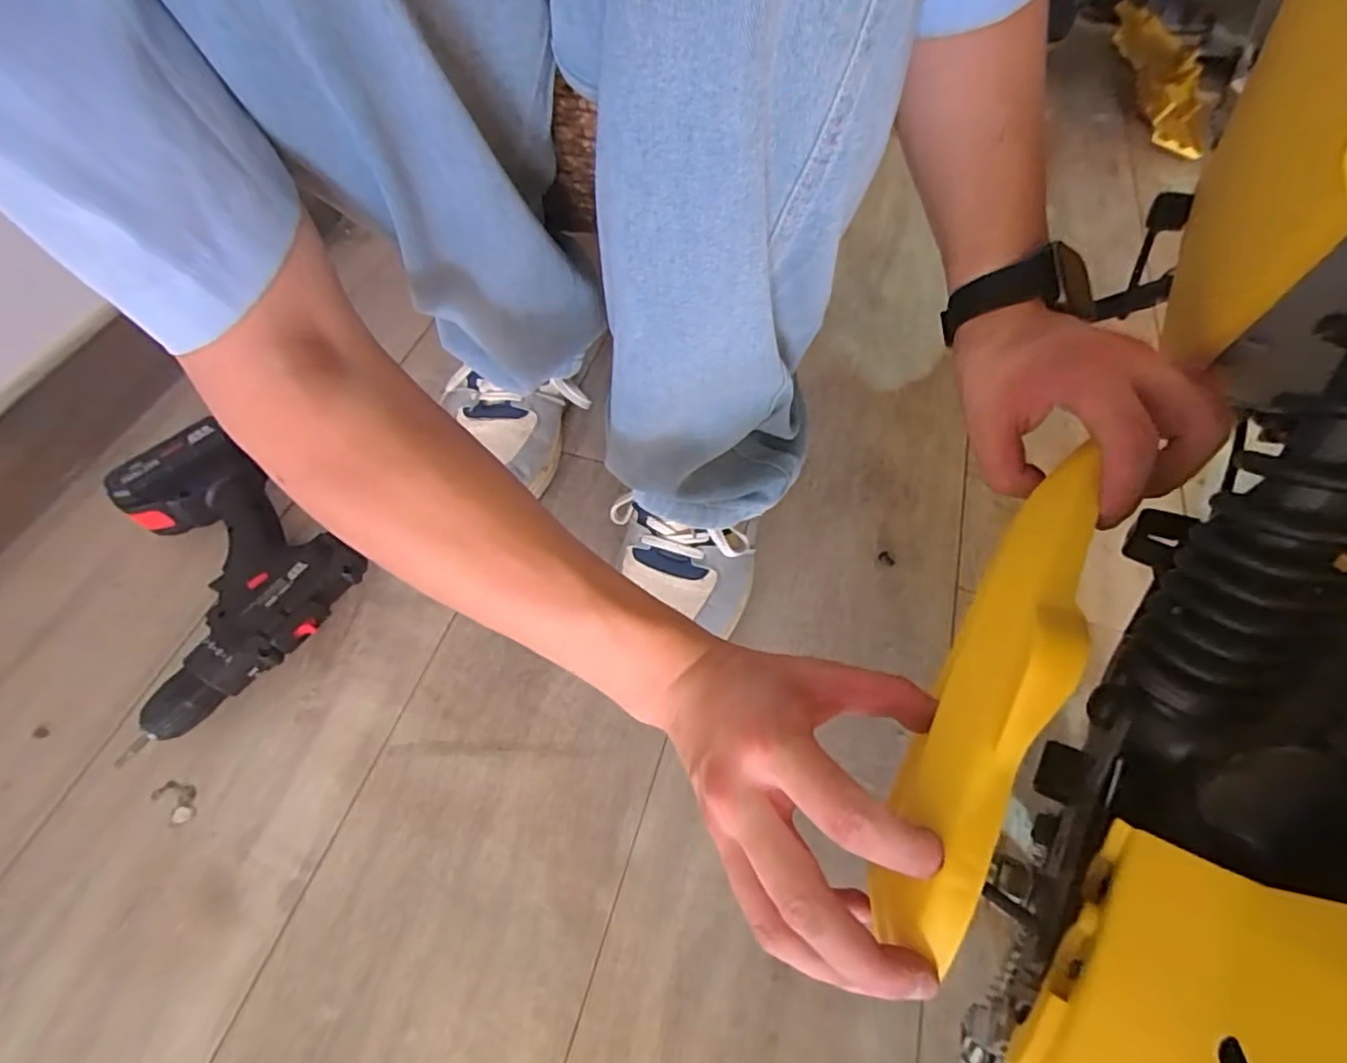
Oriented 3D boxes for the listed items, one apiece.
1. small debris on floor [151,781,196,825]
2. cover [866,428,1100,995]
[{"bbox_3d":[-0.354,0.192,0.426,0.036,0.006,0.020,36,65,19],"label":"small debris on floor"},{"bbox_3d":[0.137,0.054,0.247,0.030,0.059,0.222,26,70,14],"label":"cover"}]

